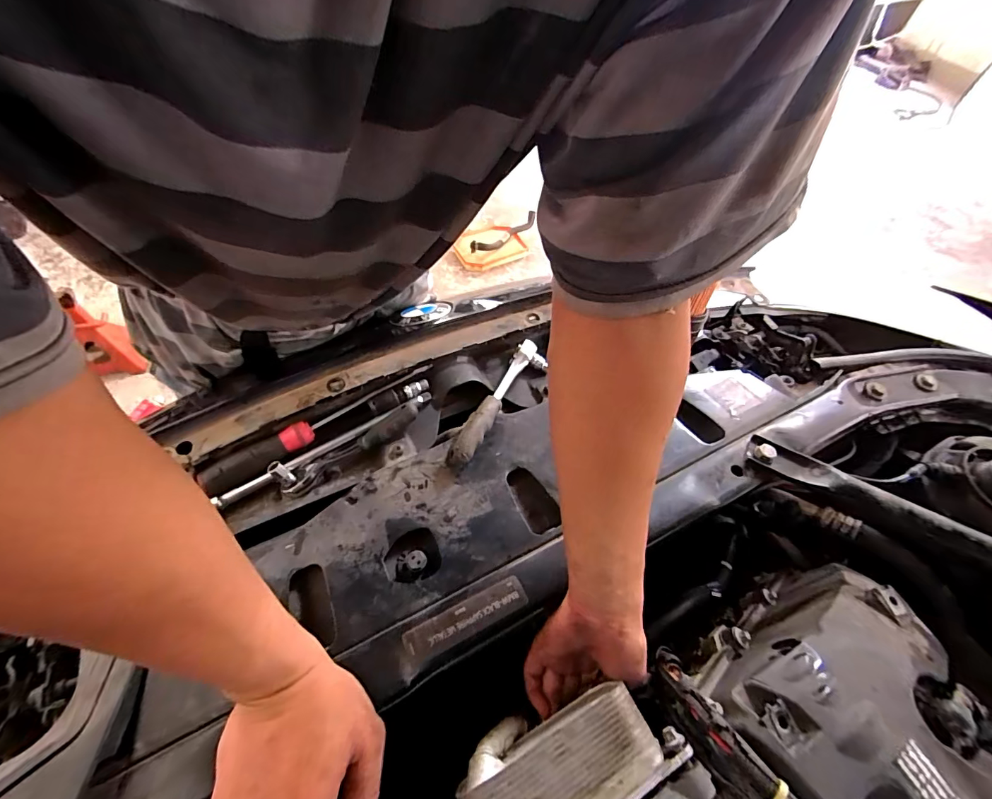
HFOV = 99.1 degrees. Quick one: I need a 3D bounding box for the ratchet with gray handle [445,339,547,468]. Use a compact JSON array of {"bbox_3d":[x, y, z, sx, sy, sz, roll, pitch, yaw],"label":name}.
[{"bbox_3d":[0.003,-0.002,0.467,0.030,0.029,0.184,26,58,11],"label":"ratchet with gray handle"}]

